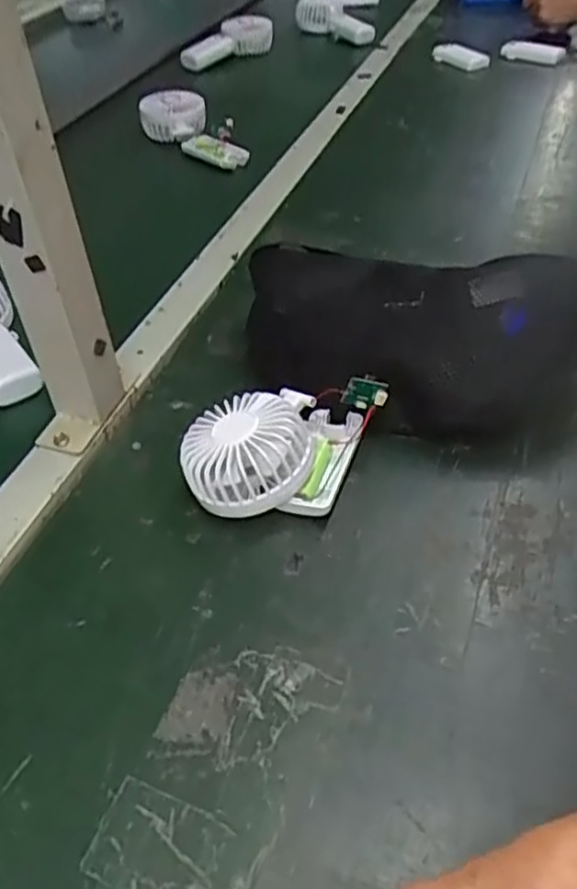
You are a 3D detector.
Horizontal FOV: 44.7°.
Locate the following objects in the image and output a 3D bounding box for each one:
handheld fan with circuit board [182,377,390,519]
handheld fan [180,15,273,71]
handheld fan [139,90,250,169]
[{"bbox_3d":[-0.007,0.000,0.487,0.109,0.055,0.121,17,48,21],"label":"handheld fan with circuit board"},{"bbox_3d":[-0.109,-0.686,1.194,0.166,0.051,0.063,-31,50,-25],"label":"handheld fan"},{"bbox_3d":[-0.120,-0.418,0.940,0.186,0.045,0.065,40,58,21],"label":"handheld fan"}]

